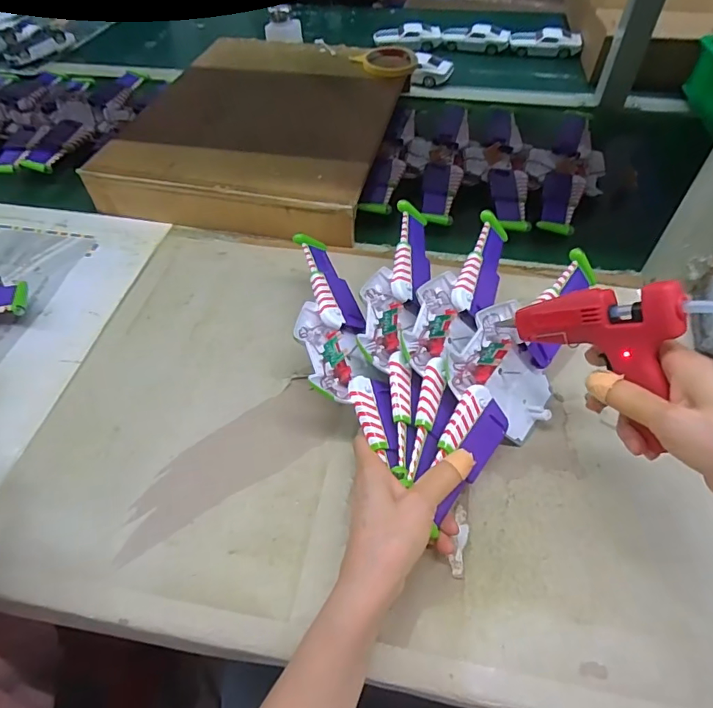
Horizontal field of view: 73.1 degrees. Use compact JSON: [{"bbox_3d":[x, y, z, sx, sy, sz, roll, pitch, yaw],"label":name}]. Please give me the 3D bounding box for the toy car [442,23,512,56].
[{"bbox_3d":[0.235,-0.619,0.947,0.131,0.039,0.051,13,54,11],"label":"toy car"}]

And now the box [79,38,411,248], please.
[{"bbox_3d":[-0.148,-0.339,0.715,0.401,0.067,0.443,11,53,9],"label":"box"}]

